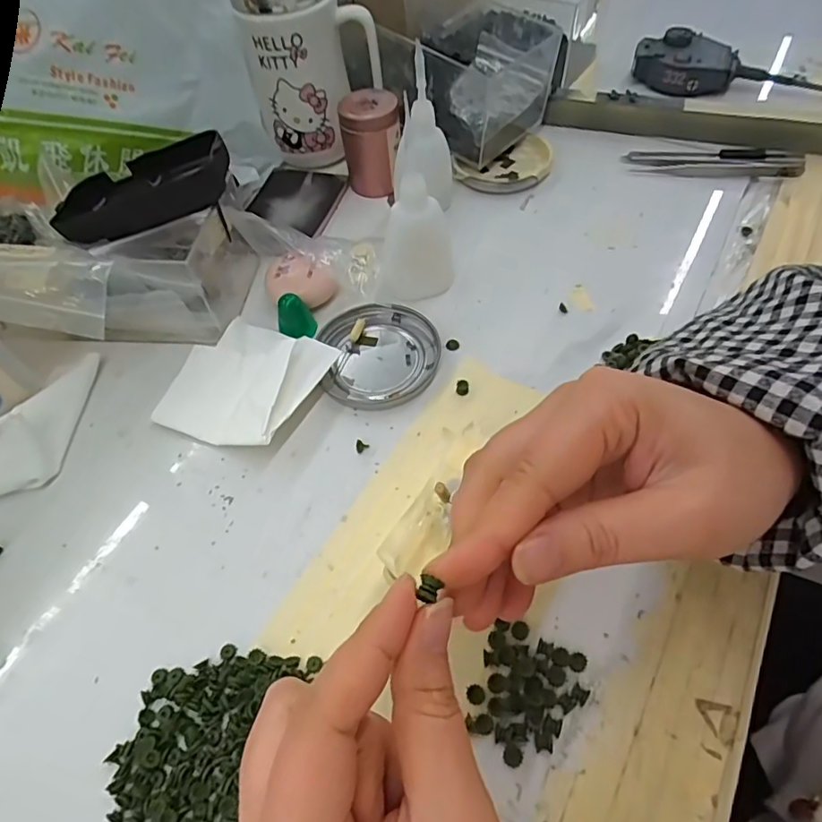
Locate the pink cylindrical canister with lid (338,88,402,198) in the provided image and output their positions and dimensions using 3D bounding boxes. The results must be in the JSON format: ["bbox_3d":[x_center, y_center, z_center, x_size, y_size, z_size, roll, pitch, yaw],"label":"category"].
[{"bbox_3d":[-0.030,-0.207,0.420,0.044,0.062,0.041,-5,56,0],"label":"pink cylindrical canister with lid"}]

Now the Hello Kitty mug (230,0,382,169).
[{"bbox_3d":[-0.075,-0.268,0.420,0.099,0.136,0.072,-13,57,-5],"label":"Hello Kitty mug"}]

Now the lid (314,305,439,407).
[{"bbox_3d":[-0.020,-0.035,0.340,0.073,0.012,0.072,-1,57,2],"label":"lid"}]

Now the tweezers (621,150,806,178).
[{"bbox_3d":[0.239,-0.197,0.426,0.131,0.009,0.032,7,57,8],"label":"tweezers"}]

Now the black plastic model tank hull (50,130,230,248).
[{"bbox_3d":[-0.161,-0.135,0.331,0.119,0.023,0.054,-11,55,15],"label":"black plastic model tank hull"}]

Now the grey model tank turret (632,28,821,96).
[{"bbox_3d":[0.292,-0.299,0.473,0.184,0.033,0.044,16,59,14],"label":"grey model tank turret"}]

